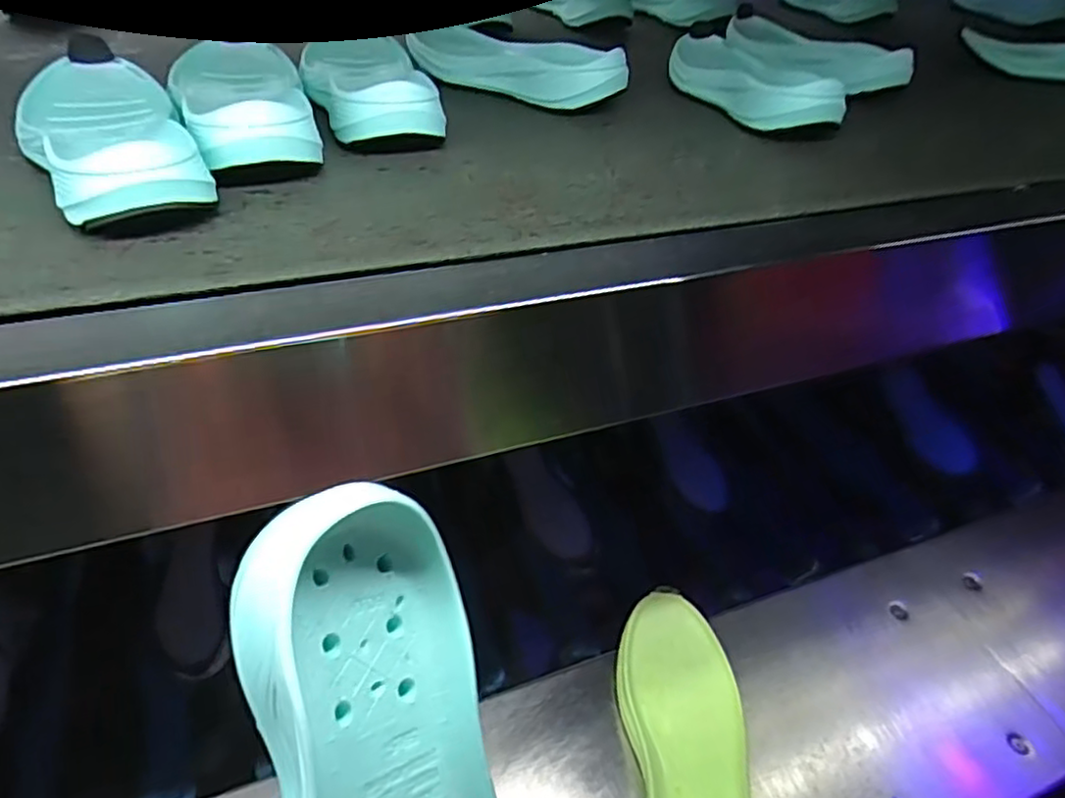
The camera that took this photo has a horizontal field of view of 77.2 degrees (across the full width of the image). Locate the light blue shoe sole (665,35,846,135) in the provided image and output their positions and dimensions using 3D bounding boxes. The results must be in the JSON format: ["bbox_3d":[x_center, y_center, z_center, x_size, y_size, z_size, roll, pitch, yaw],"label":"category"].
[{"bbox_3d":[0.177,-0.283,0.578,0.078,0.047,0.228,-6,43,-14],"label":"light blue shoe sole"}]

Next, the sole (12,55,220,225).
[{"bbox_3d":[-0.243,-0.149,0.377,0.086,0.037,0.206,-19,47,-26],"label":"sole"}]

